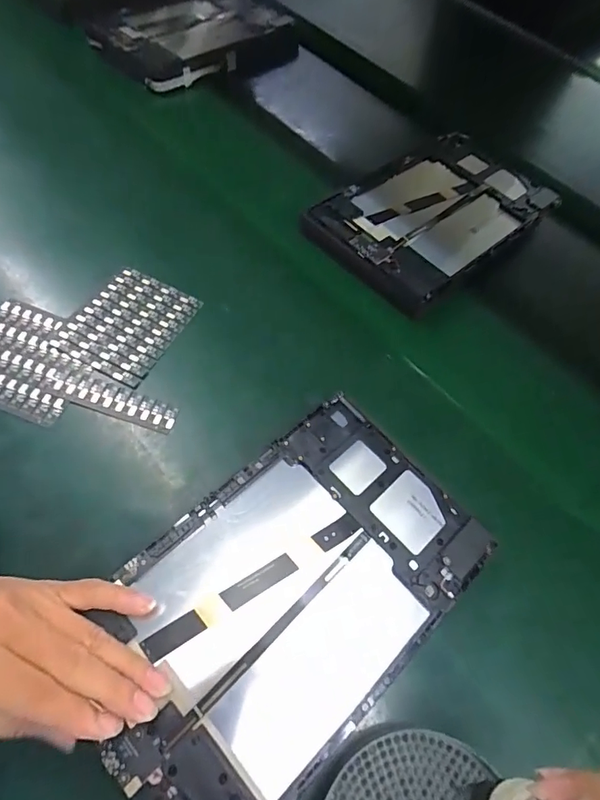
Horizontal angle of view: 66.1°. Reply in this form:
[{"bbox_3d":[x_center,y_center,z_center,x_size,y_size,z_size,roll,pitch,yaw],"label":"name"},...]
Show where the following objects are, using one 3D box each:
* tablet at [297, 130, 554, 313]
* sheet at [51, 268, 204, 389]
[{"bbox_3d":[0.137,-0.191,0.469,0.248,0.017,0.149,-36,70,-20],"label":"tablet"},{"bbox_3d":[-0.140,-0.063,0.379,0.078,0.007,0.095,25,63,9],"label":"sheet"}]

